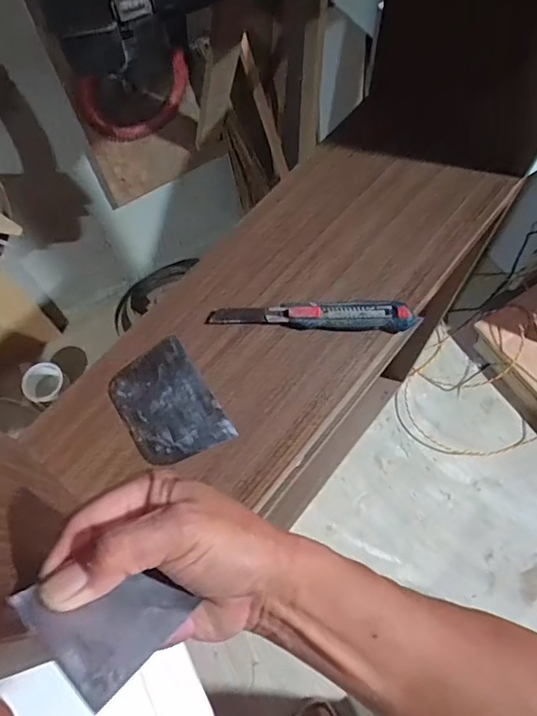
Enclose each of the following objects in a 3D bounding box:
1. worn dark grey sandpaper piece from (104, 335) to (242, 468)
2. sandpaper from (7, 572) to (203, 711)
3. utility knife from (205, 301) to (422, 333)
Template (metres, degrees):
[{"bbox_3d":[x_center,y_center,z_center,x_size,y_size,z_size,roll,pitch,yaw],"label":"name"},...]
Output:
[{"bbox_3d":[-0.113,0.051,0.572,0.097,0.005,0.136,-31,70,-11],"label":"worn dark grey sandpaper piece"},{"bbox_3d":[-0.074,0.116,0.238,0.059,0.066,0.004,36,114,18],"label":"sandpaper"},{"bbox_3d":[0.049,-0.049,0.596,0.235,0.022,0.034,1,67,3],"label":"utility knife"}]

